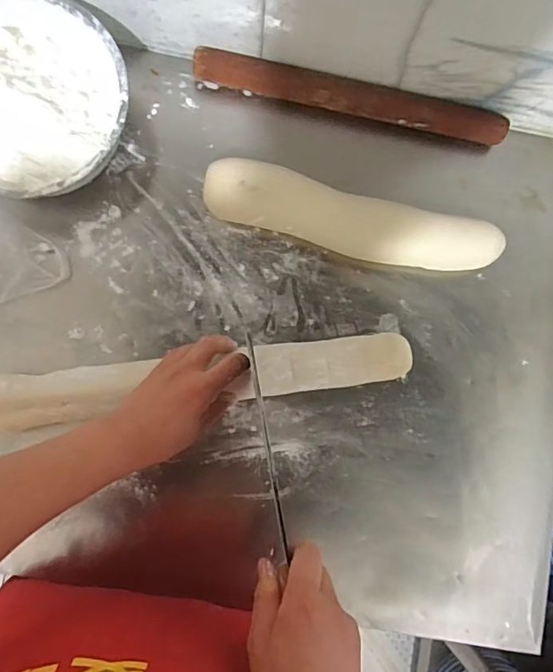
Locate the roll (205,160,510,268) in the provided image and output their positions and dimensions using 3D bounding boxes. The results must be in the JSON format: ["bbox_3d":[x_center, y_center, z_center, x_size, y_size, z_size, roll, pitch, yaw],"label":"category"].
[{"bbox_3d":[0.084,-0.122,0.517,0.318,0.058,0.060,14,85,-2],"label":"roll"}]

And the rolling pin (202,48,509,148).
[{"bbox_3d":[0.085,-0.268,0.536,0.352,0.039,0.039,12,85,-2],"label":"rolling pin"}]

